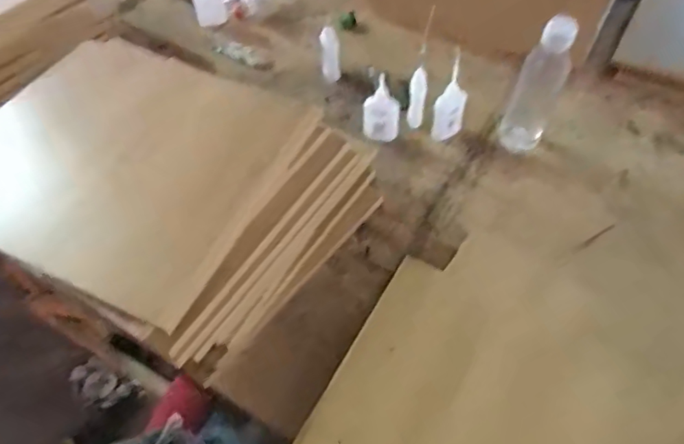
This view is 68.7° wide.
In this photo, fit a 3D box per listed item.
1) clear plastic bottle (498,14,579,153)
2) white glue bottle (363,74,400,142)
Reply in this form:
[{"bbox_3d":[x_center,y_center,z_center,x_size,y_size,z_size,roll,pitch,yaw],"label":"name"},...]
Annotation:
[{"bbox_3d":[0.238,-0.166,0.612,0.056,0.183,0.061,20,59,17],"label":"clear plastic bottle"},{"bbox_3d":[0.050,-0.147,0.662,0.046,0.091,0.030,18,59,16],"label":"white glue bottle"}]

